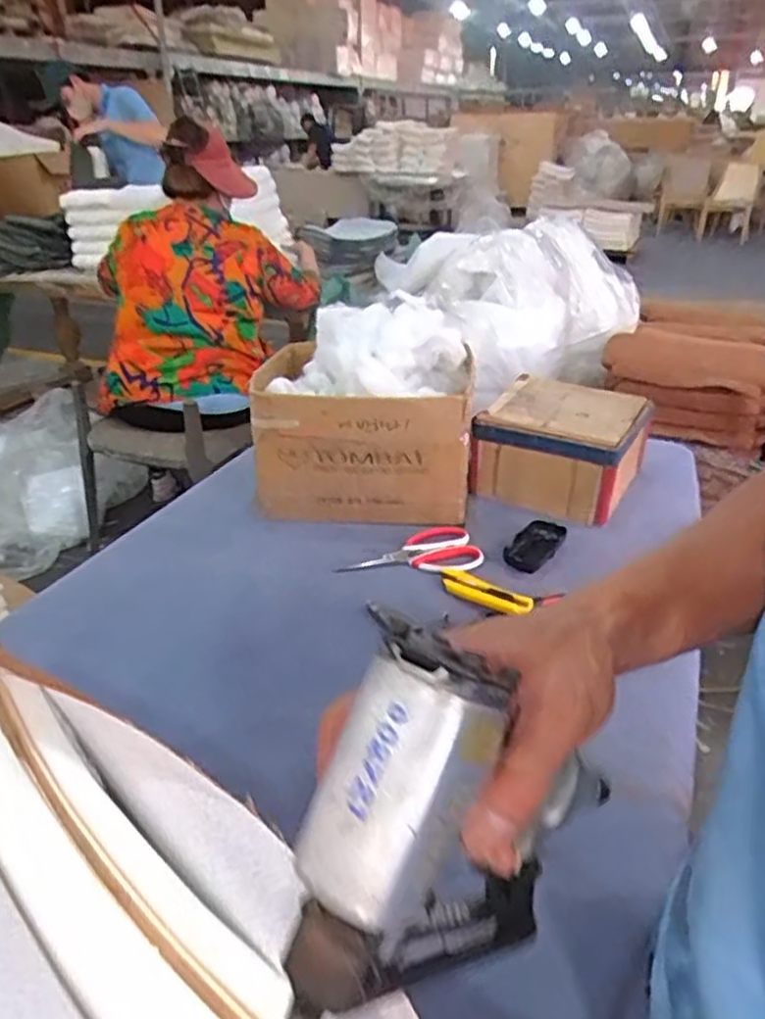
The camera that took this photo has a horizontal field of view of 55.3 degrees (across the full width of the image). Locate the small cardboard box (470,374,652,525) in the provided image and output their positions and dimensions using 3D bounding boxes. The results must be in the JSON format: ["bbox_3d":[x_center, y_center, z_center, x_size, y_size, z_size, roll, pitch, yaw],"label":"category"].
[{"bbox_3d":[0.277,-0.096,1.120,0.212,0.132,0.233,15,31,26],"label":"small cardboard box"}]

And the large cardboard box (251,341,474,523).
[{"bbox_3d":[-0.029,-0.117,1.095,0.300,0.193,0.260,0,28,0],"label":"large cardboard box"}]

